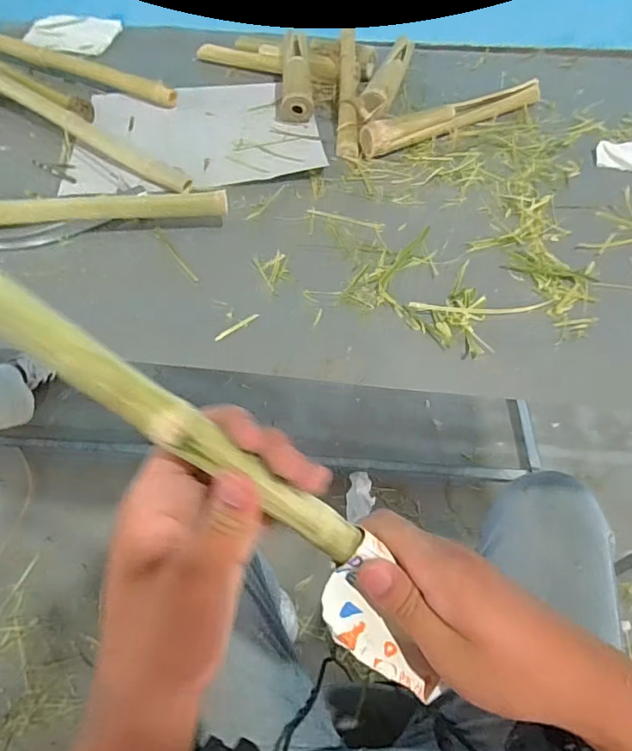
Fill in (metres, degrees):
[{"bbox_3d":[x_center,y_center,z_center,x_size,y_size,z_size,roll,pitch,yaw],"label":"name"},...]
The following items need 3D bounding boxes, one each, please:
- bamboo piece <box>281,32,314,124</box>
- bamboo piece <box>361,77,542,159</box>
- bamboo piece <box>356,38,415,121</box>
[{"bbox_3d":[-0.023,-0.375,0.596,0.036,0.032,0.142,-1,67,-2],"label":"bamboo piece"},{"bbox_3d":[0.162,-0.311,0.571,0.270,0.033,0.036,-28,58,-20],"label":"bamboo piece"},{"bbox_3d":[0.096,-0.394,0.623,0.035,0.027,0.228,14,54,9],"label":"bamboo piece"}]

